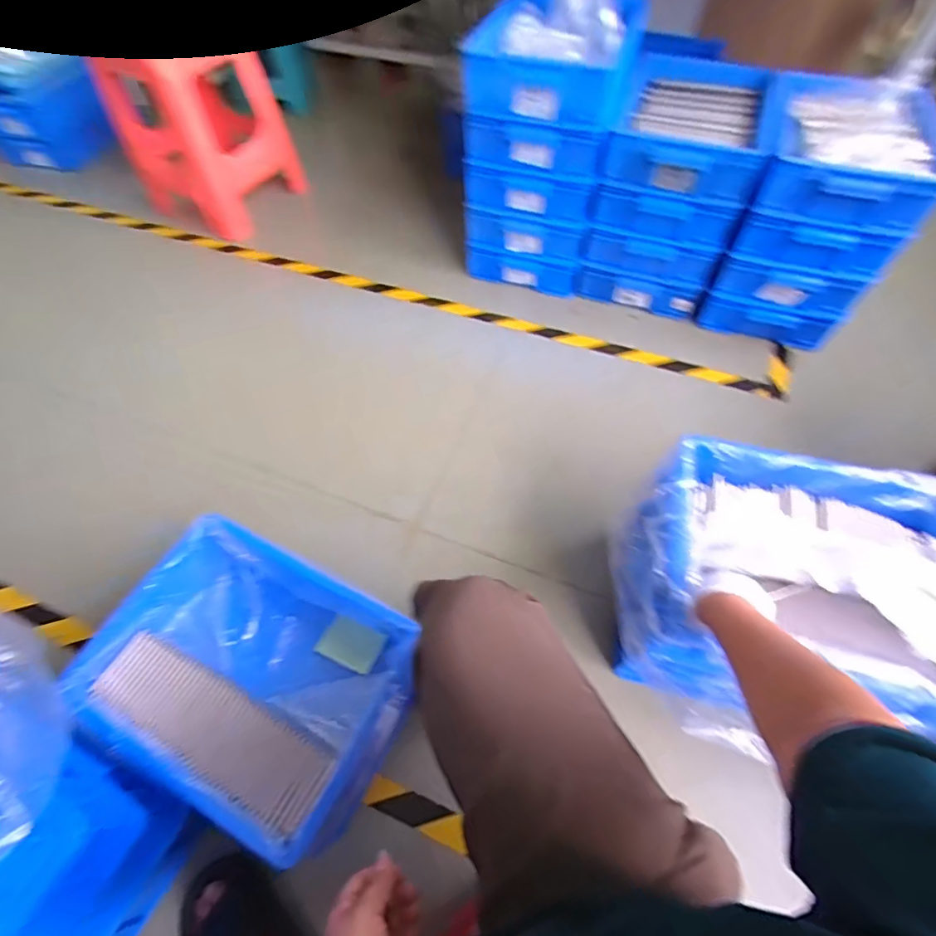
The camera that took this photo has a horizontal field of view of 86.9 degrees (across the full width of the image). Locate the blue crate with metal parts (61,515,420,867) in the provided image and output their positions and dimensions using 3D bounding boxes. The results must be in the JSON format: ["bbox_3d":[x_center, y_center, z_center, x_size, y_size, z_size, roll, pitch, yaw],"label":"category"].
[{"bbox_3d":[-0.304,0.296,0.713,0.418,0.109,0.312,24,62,14],"label":"blue crate with metal parts"}]

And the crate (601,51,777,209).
[{"bbox_3d":[0.479,-0.739,1.071,0.298,0.120,0.378,15,60,10],"label":"crate"}]

